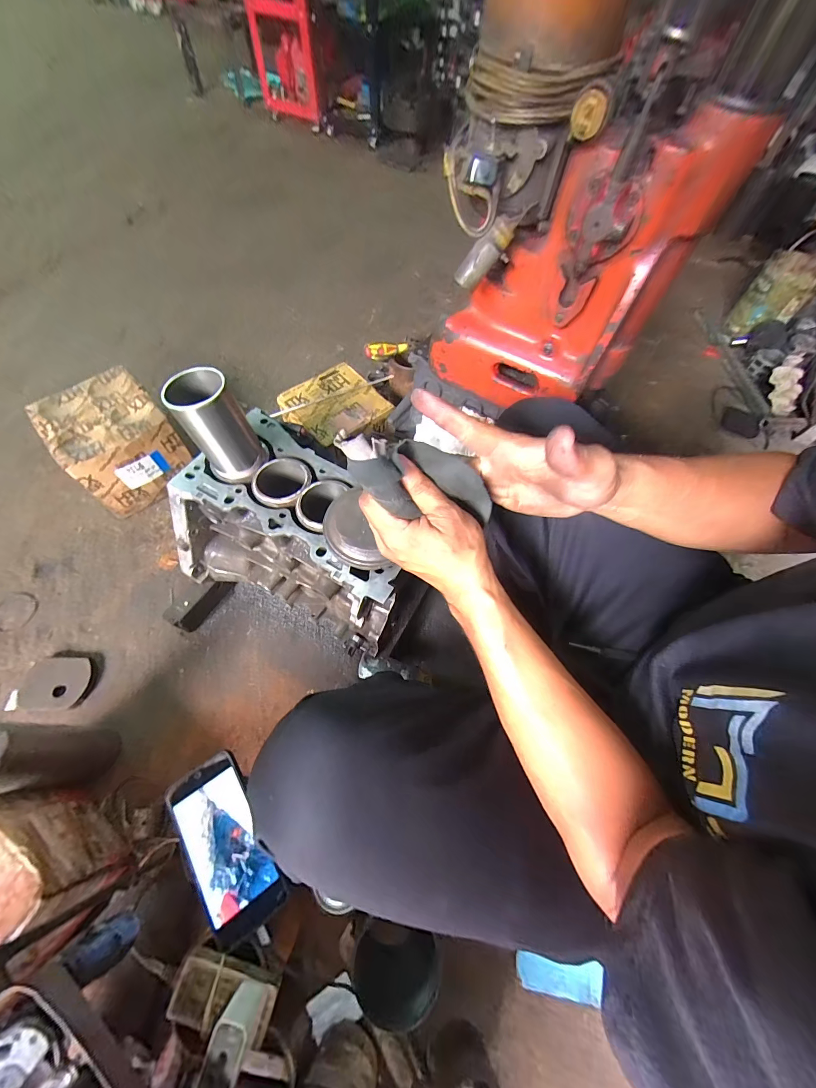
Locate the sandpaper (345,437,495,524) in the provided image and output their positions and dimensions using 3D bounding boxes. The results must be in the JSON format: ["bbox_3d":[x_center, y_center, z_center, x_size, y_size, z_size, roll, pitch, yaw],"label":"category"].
[{"bbox_3d":[0.015,-0.054,0.279,0.120,0.036,0.054,7,59,-22],"label":"sandpaper"}]

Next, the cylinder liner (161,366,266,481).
[{"bbox_3d":[-0.263,-0.165,0.501,0.083,0.131,0.087,-20,65,-13],"label":"cylinder liner"}]

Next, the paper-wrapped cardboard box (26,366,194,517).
[{"bbox_3d":[-0.630,-0.218,0.796,0.199,0.188,0.216,-37,70,-20],"label":"paper-wrapped cardboard box"}]

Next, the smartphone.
[{"bbox_3d":[-0.204,0.330,0.394,0.080,0.010,0.167,-29,68,-17],"label":"smartphone"}]

